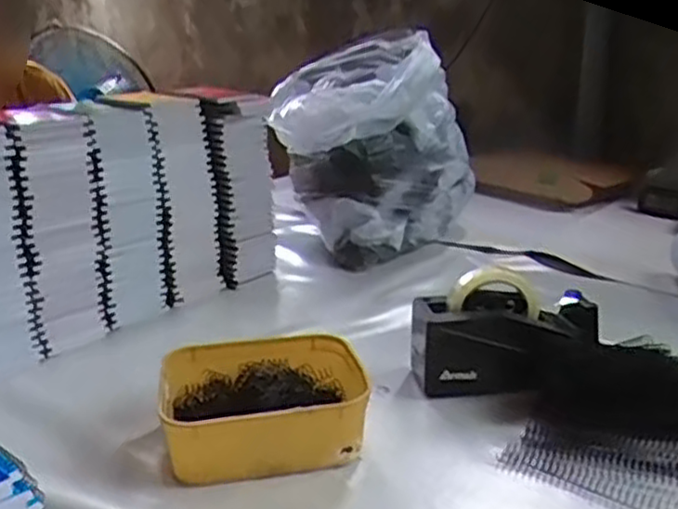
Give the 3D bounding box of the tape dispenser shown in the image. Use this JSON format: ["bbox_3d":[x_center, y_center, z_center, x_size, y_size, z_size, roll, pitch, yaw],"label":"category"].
[{"bbox_3d":[0.182,0.086,0.803,0.200,0.116,0.100,1,17,5],"label":"tape dispenser"}]

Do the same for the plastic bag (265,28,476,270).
[{"bbox_3d":[0.056,-0.185,1.262,0.330,0.346,0.270,2,18,7],"label":"plastic bag"}]

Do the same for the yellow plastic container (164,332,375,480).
[{"bbox_3d":[-0.075,0.148,0.718,0.185,0.070,0.161,-2,18,-6],"label":"yellow plastic container"}]

